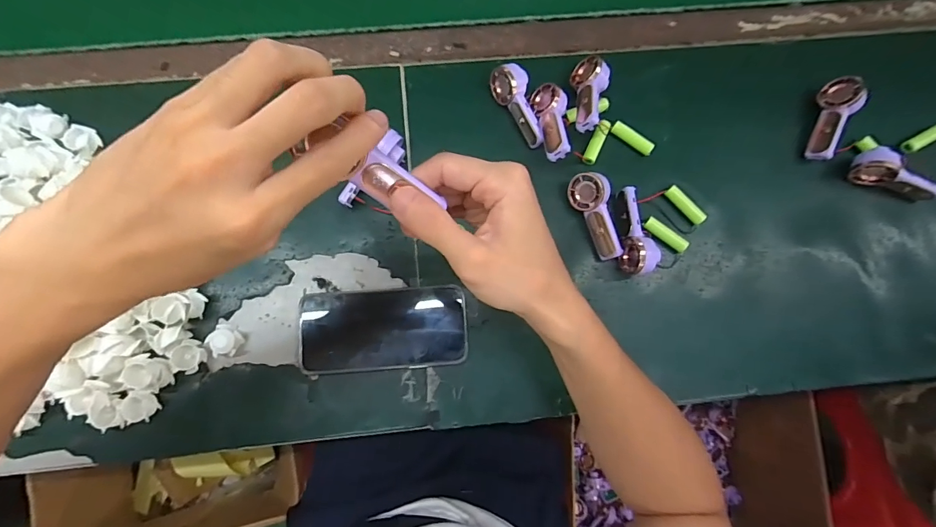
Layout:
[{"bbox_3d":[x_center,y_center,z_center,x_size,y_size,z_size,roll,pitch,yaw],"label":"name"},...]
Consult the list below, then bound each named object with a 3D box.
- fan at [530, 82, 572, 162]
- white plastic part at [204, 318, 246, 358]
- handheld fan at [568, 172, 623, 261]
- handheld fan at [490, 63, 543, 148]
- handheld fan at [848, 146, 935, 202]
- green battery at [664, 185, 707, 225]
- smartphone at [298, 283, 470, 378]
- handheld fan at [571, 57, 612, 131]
[{"bbox_3d":[0.089,-0.151,0.449,0.031,0.023,0.099,-4,63,-2],"label":"fan"},{"bbox_3d":[-0.245,0.077,0.430,0.032,0.018,0.032,27,82,2],"label":"white plastic part"},{"bbox_3d":[0.138,-0.051,0.453,0.039,0.020,0.093,-20,91,40],"label":"handheld fan"},{"bbox_3d":[0.055,-0.169,0.459,0.035,0.034,0.089,-25,84,-5],"label":"handheld fan"},{"bbox_3d":[0.464,-0.098,0.465,0.080,0.039,0.033,23,82,1],"label":"handheld fan"},{"bbox_3d":[0.238,-0.064,0.466,0.014,0.010,0.050,-41,85,-7],"label":"green battery"},{"bbox_3d":[-0.083,0.066,0.436,0.165,0.016,0.081,-5,82,-2],"label":"smartphone"},{"bbox_3d":[0.131,-0.183,0.458,0.034,0.028,0.095,7,69,-1],"label":"handheld fan"}]

